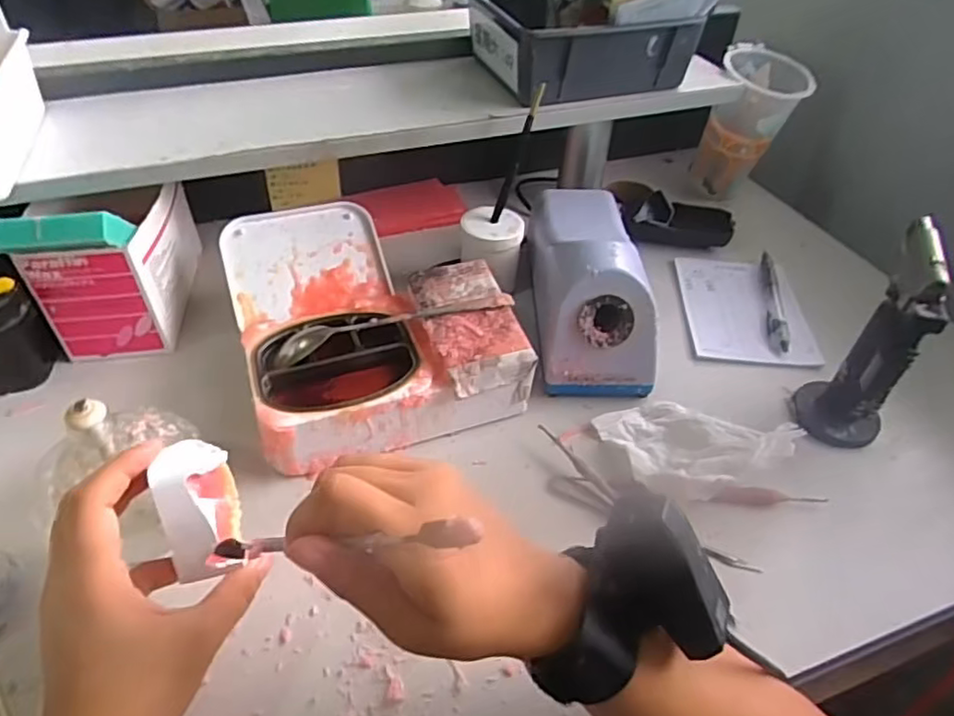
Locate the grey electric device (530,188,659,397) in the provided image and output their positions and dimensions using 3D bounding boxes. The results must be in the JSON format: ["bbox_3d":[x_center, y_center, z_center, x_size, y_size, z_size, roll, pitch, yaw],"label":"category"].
[{"bbox_3d":[0.093,-0.075,0.541,0.089,0.098,0.210,1,44,-2],"label":"grey electric device"}]

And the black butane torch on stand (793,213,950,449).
[{"bbox_3d":[0.277,-0.006,0.437,0.056,0.173,0.057,33,52,28],"label":"black butane torch on stand"}]

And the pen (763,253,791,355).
[{"bbox_3d":[0.276,-0.054,0.589,0.016,0.014,0.141,10,44,8],"label":"pen"}]

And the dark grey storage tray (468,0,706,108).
[{"bbox_3d":[0.095,-0.305,0.590,0.173,0.077,0.156,-14,46,-16],"label":"dark grey storage tray"}]

